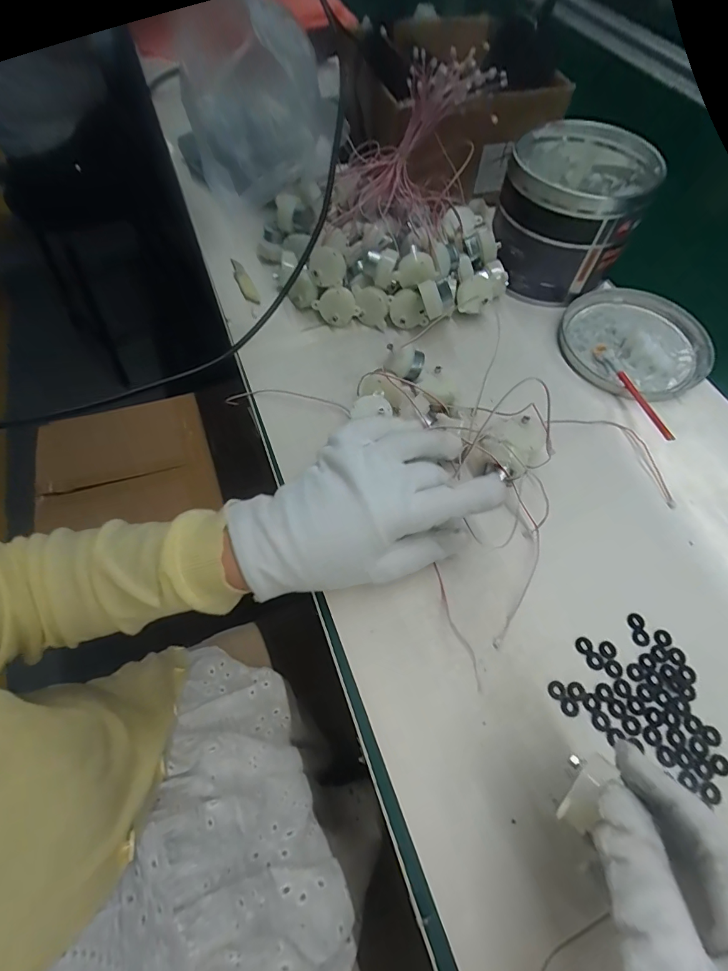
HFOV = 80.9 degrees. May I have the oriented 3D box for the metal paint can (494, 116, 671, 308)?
[{"bbox_3d":[0.195,-0.264,0.417,0.124,0.103,0.134,1,61,-2],"label":"metal paint can"}]

